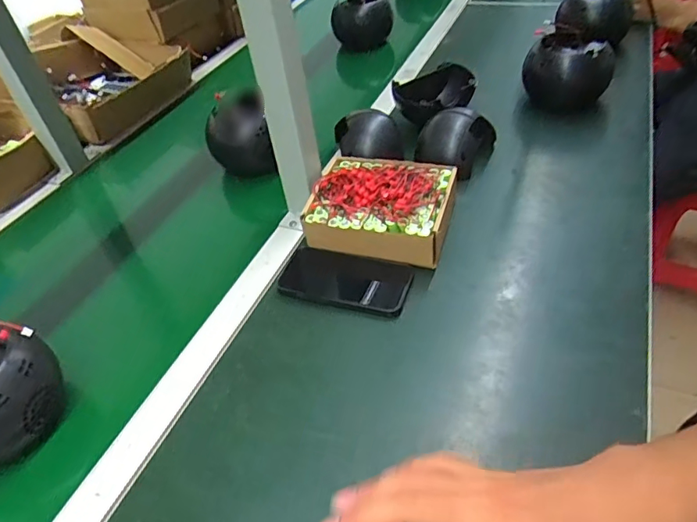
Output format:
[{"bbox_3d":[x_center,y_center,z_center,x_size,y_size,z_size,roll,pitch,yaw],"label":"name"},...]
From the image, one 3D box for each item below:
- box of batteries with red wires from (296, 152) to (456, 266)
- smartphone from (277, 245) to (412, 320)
[{"bbox_3d":[0.041,-0.070,0.631,0.168,0.069,0.139,9,47,15],"label":"box of batteries with red wires"},{"bbox_3d":[-0.004,0.021,0.586,0.144,0.012,0.075,10,47,16],"label":"smartphone"}]

